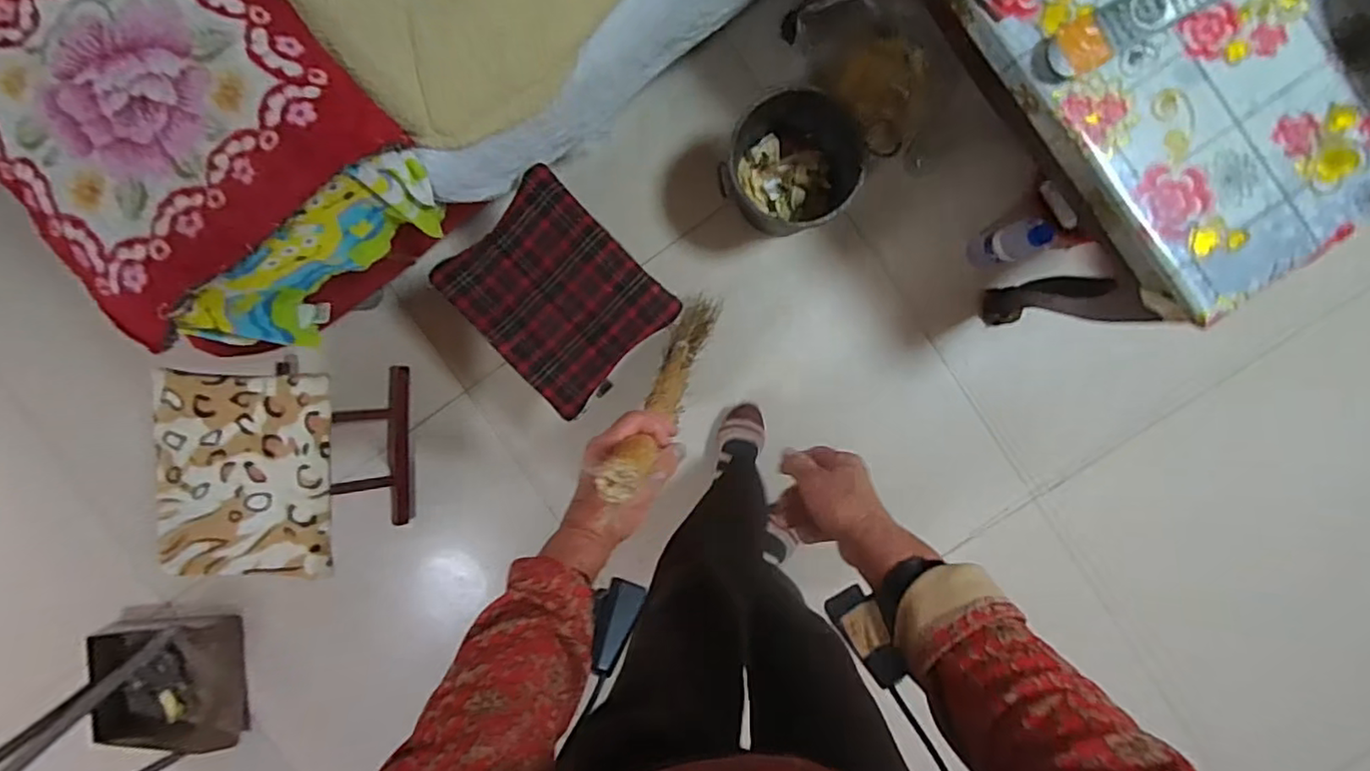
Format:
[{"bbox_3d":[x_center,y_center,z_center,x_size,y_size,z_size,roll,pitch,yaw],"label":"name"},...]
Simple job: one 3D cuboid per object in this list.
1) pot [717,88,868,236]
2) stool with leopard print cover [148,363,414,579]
[{"bbox_3d":[0.179,-0.377,1.069,0.215,0.188,0.202,0,96,4],"label":"pot"},{"bbox_3d":[-0.713,0.140,1.183,0.293,0.325,0.357,4,96,3],"label":"stool with leopard print cover"}]

